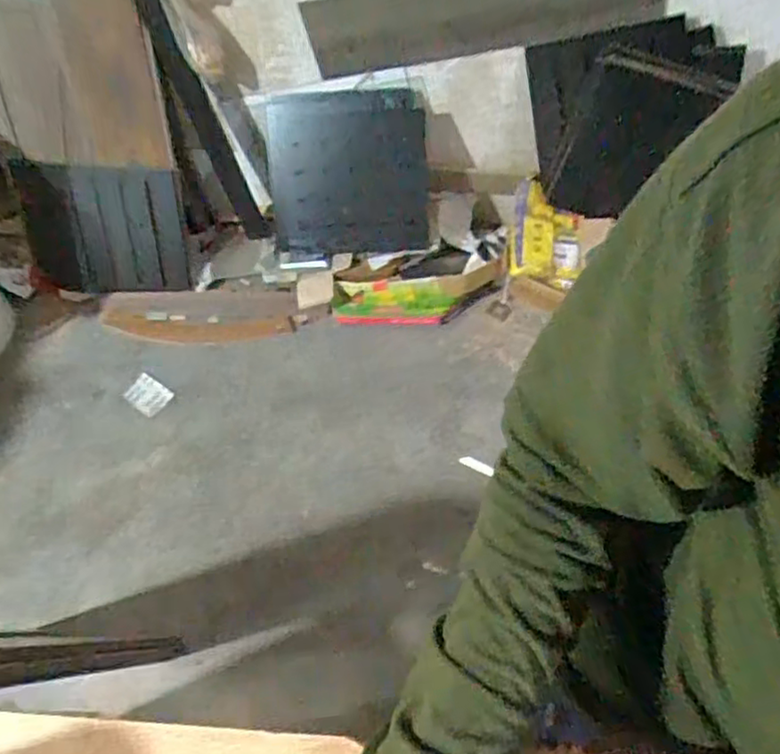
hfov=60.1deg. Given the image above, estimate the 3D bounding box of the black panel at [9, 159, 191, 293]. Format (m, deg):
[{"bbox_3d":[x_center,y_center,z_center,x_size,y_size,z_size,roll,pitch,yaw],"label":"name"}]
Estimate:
[{"bbox_3d":[-0.658,-0.336,1.575,0.362,0.346,0.049,7,54,-1],"label":"black panel"}]

